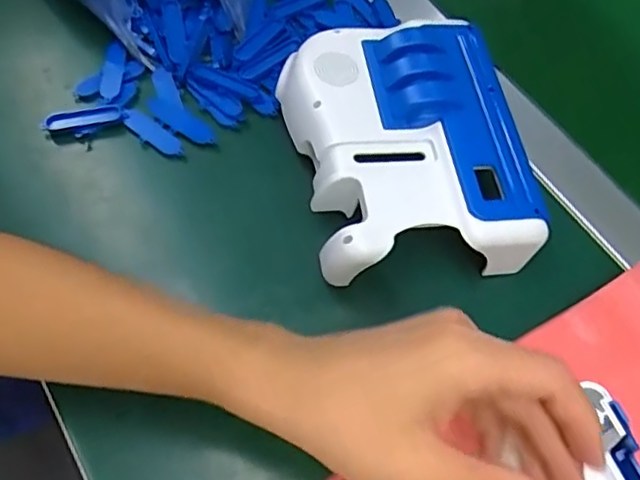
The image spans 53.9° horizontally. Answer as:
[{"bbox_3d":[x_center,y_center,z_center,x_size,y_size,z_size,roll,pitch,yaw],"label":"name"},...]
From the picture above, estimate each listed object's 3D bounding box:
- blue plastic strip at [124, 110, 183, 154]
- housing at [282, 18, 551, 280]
[{"bbox_3d":[-0.118,-0.077,0.450,0.048,0.009,0.015,33,65,16],"label":"blue plastic strip"},{"bbox_3d":[0.054,-0.062,0.413,0.136,0.063,0.173,-9,61,-6],"label":"housing"}]

